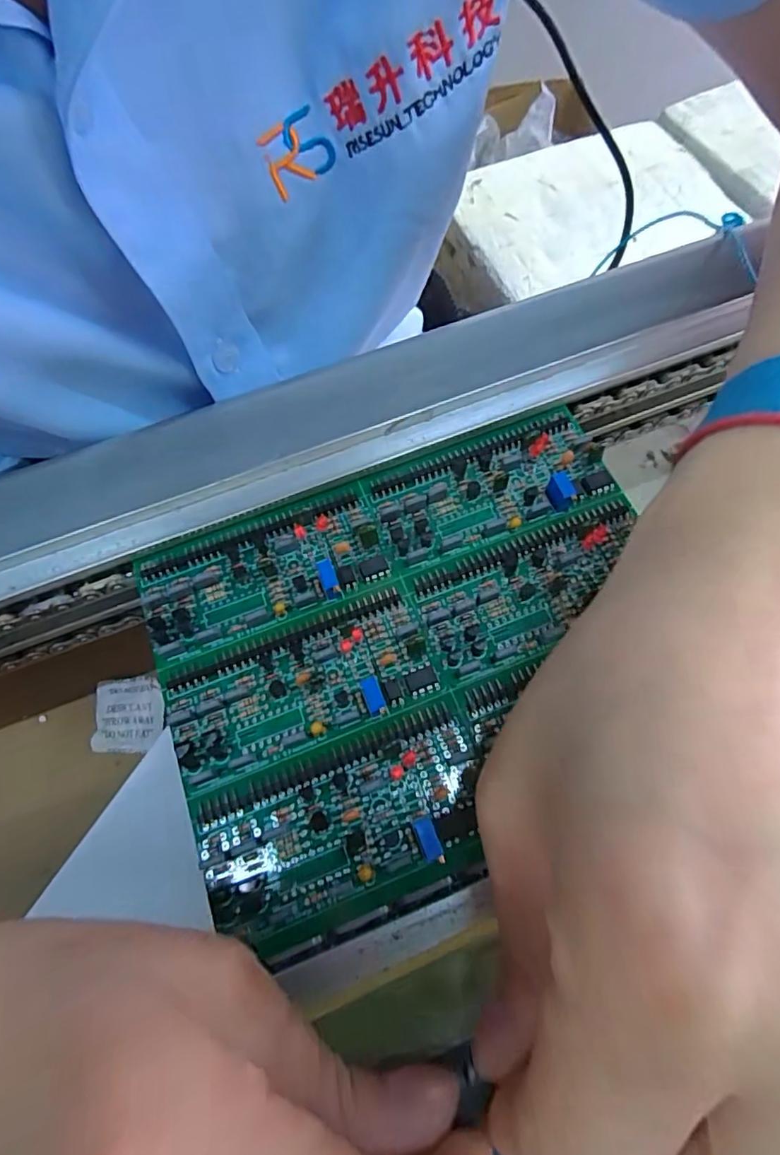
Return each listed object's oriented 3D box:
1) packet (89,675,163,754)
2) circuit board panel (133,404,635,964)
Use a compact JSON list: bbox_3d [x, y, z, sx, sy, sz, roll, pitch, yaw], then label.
[{"bbox_3d":[-0.126,0.065,0.263,0.032,0.008,0.035,-5,67,1],"label":"packet"},{"bbox_3d":[0.009,0.019,0.169,0.157,0.009,0.124,-21,67,-6],"label":"circuit board panel"}]

